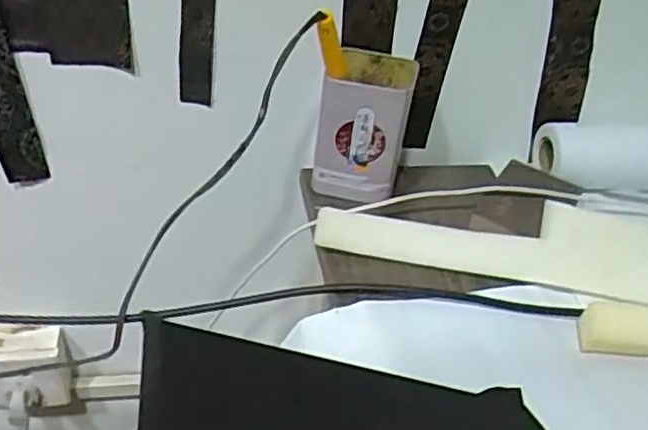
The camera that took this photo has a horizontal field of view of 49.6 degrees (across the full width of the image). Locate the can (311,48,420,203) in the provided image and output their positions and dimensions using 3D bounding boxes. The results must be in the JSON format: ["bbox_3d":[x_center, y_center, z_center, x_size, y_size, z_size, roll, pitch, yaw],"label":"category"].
[{"bbox_3d":[0.035,-0.077,0.596,0.072,0.114,0.071,2,41,-2],"label":"can"}]

